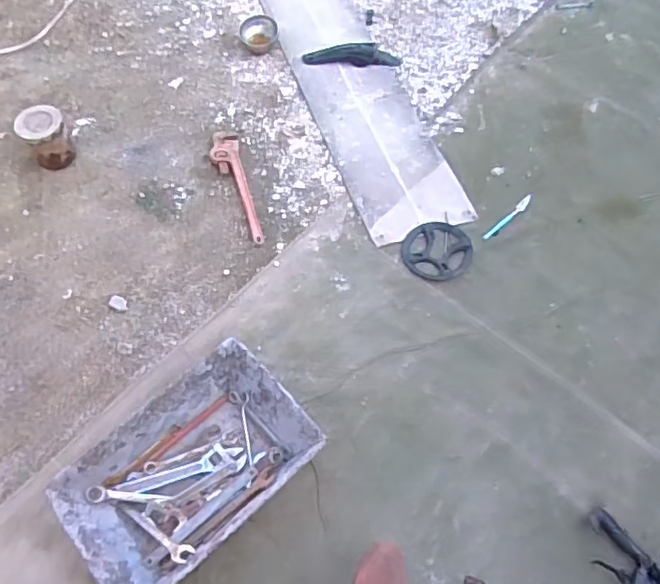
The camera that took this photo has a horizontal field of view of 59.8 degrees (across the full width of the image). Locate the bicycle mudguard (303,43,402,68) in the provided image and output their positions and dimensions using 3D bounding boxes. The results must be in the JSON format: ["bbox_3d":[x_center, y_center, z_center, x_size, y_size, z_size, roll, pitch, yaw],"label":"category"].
[{"bbox_3d":[0.069,-0.732,1.781,0.296,0.035,0.070,-3,65,-3],"label":"bicycle mudguard"}]

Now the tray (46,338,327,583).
[{"bbox_3d":[-0.293,0.368,1.204,0.488,0.105,0.315,-40,72,-18],"label":"tray"}]

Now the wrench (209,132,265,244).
[{"bbox_3d":[-0.254,-0.297,1.577,0.088,0.030,0.375,-16,66,-10],"label":"wrench"}]

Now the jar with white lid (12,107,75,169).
[{"bbox_3d":[-0.751,-0.411,1.532,0.110,0.138,0.119,0,62,1],"label":"jar with white lid"}]

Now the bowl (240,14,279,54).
[{"bbox_3d":[-0.221,-0.805,1.777,0.101,0.074,0.091,37,69,14],"label":"bowl"}]

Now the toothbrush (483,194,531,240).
[{"bbox_3d":[0.481,-0.199,1.543,0.194,0.011,0.021,-40,72,-19],"label":"toothbrush"}]

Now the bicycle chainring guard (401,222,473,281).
[{"bbox_3d":[0.278,-0.111,1.493,0.175,0.024,0.167,1,65,-2],"label":"bicycle chainring guard"}]

